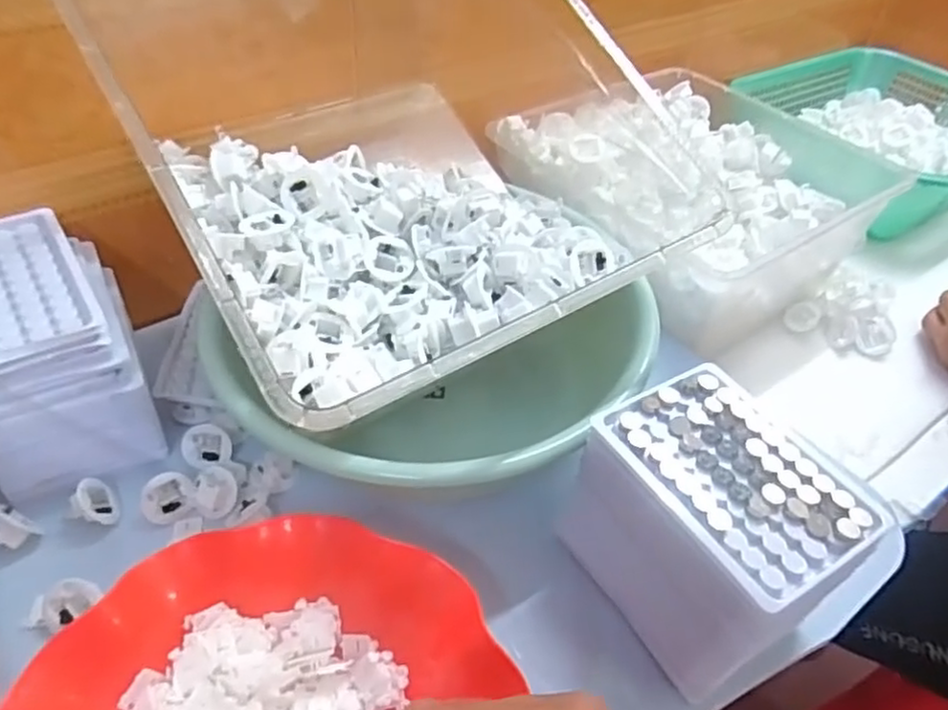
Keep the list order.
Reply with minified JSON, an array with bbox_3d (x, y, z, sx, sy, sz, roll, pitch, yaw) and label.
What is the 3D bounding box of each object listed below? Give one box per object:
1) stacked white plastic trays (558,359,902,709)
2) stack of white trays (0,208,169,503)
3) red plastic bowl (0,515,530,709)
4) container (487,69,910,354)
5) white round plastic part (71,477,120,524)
[{"bbox_3d":[0.132,0.098,0.393,0.107,0.103,0.138,-23,52,-26],"label":"stacked white plastic trays"},{"bbox_3d":[-0.283,-0.004,0.453,0.104,0.106,0.146,-22,51,-26],"label":"stack of white trays"},{"bbox_3d":[-0.098,0.183,0.320,0.197,0.061,0.211,3,45,-3],"label":"red plastic bowl"},{"bbox_3d":[0.209,-0.159,0.694,0.296,0.128,0.281,-24,52,-27],"label":"container"},{"bbox_3d":[-0.243,0.095,0.443,0.016,0.026,0.033,-36,66,10],"label":"white round plastic part"}]

